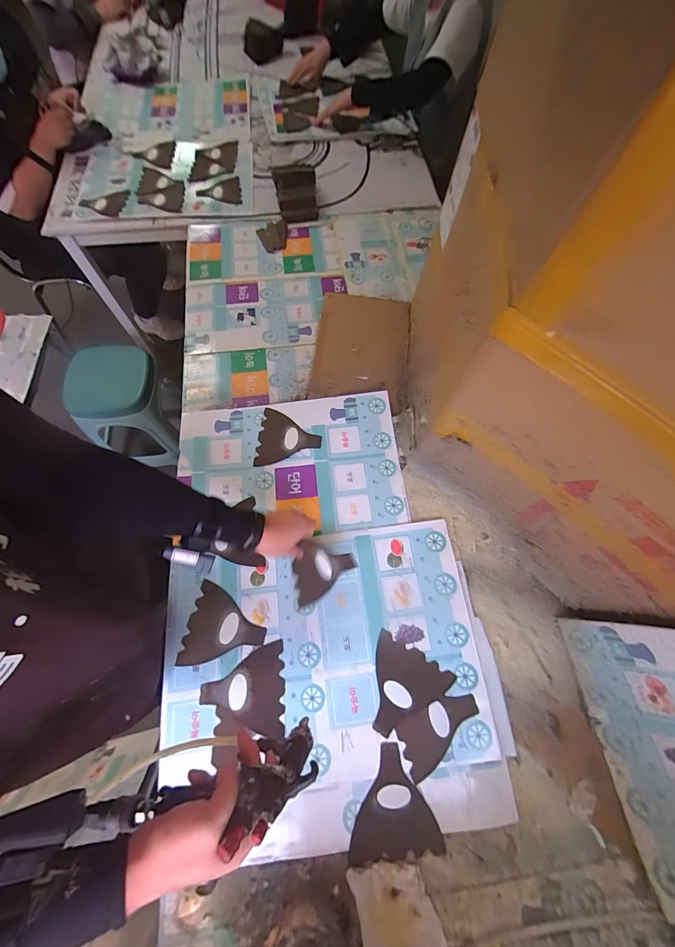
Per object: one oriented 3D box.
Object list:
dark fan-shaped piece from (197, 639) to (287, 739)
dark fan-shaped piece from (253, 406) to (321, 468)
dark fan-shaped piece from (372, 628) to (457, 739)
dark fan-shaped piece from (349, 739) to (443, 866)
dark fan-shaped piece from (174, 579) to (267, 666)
[{"bbox_3d":[-0.152,0.354,0.552,0.127,0.011,0.128,0,66,-8],"label":"dark fan-shaped piece"},{"bbox_3d":[-0.102,-0.073,0.720,0.130,0.008,0.128,6,68,2],"label":"dark fan-shaped piece"},{"bbox_3d":[0.103,0.353,0.551,0.127,0.004,0.131,27,71,14],"label":"dark fan-shaped piece"},{"bbox_3d":[0.080,0.481,0.499,0.127,0.009,0.129,-3,68,-1],"label":"dark fan-shaped piece"},{"bbox_3d":[-0.190,0.265,0.579,0.129,0.004,0.127,11,67,3],"label":"dark fan-shaped piece"}]

